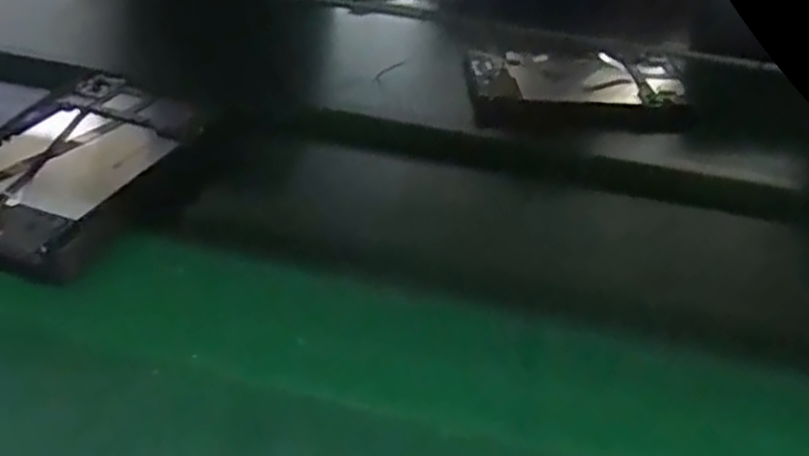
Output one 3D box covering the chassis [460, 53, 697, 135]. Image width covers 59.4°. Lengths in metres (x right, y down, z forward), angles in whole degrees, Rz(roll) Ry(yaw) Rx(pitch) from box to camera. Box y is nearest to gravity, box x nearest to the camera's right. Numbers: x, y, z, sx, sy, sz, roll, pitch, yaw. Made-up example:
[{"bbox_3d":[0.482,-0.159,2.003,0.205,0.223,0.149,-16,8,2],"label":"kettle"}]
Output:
[{"bbox_3d":[0.197,-0.153,0.795,0.263,0.057,0.126,1,37,-7],"label":"chassis"}]

